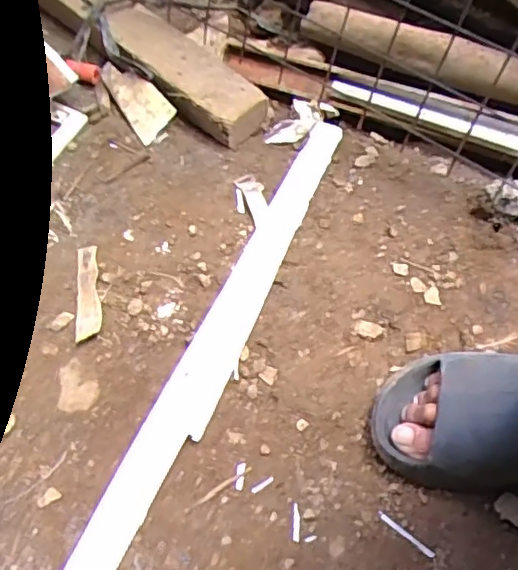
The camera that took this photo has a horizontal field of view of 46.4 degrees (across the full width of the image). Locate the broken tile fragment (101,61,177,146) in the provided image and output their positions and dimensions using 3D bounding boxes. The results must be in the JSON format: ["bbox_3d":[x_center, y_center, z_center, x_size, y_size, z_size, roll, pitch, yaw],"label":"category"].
[{"bbox_3d":[-0.144,-0.227,0.723,0.052,0.015,0.126,-38,67,12],"label":"broken tile fragment"}]

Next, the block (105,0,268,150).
[{"bbox_3d":[-0.094,-0.266,0.726,0.085,0.042,0.250,-38,69,-17],"label":"block"}]

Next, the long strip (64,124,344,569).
[{"bbox_3d":[-0.034,0.045,0.593,0.051,0.013,0.563,22,66,13],"label":"long strip"}]

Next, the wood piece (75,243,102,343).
[{"bbox_3d":[-0.172,0.005,0.609,0.024,0.007,0.103,-7,64,-3],"label":"wood piece"}]

